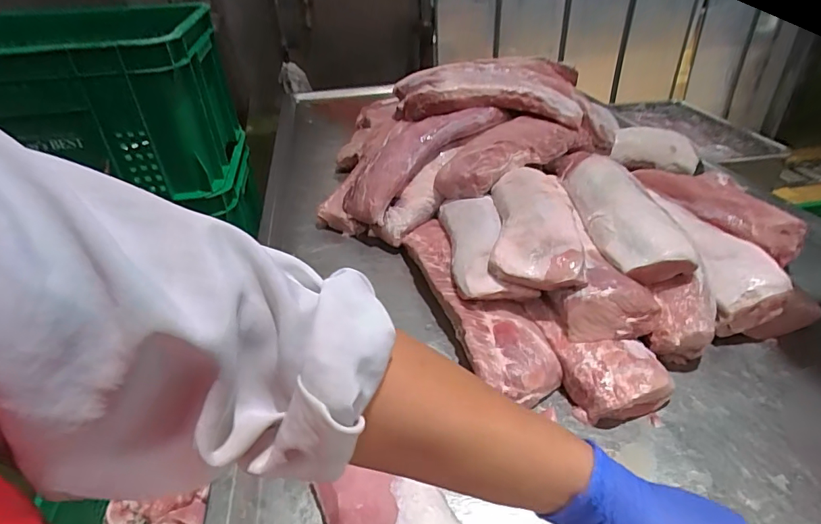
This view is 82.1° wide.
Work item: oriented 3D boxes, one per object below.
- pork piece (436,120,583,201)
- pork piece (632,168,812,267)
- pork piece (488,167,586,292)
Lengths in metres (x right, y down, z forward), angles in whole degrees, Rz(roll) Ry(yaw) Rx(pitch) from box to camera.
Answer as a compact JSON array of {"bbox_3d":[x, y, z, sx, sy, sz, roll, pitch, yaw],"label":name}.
[{"bbox_3d":[0.213,-0.237,1.011,0.371,0.070,0.135,-30,43,-33],"label":"pork piece"},{"bbox_3d":[0.570,-0.111,0.902,0.116,0.081,0.328,-16,37,-18],"label":"pork piece"},{"bbox_3d":[0.209,-0.082,0.794,0.140,0.058,0.342,3,35,9],"label":"pork piece"}]

